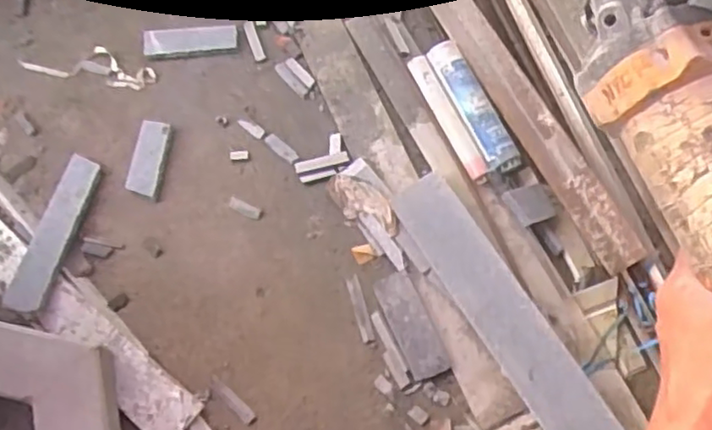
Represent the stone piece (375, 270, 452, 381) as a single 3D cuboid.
[{"bbox_3d":[0.089,0.175,1.069,0.065,0.016,0.171,-22,77,-4],"label":"stone piece"}]

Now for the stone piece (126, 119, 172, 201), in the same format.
[{"bbox_3d":[-0.356,-0.096,1.146,0.058,0.033,0.132,9,76,3],"label":"stone piece"}]

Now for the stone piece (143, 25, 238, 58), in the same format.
[{"bbox_3d":[-0.302,-0.318,1.220,0.169,0.014,0.049,-6,76,0],"label":"stone piece"}]

